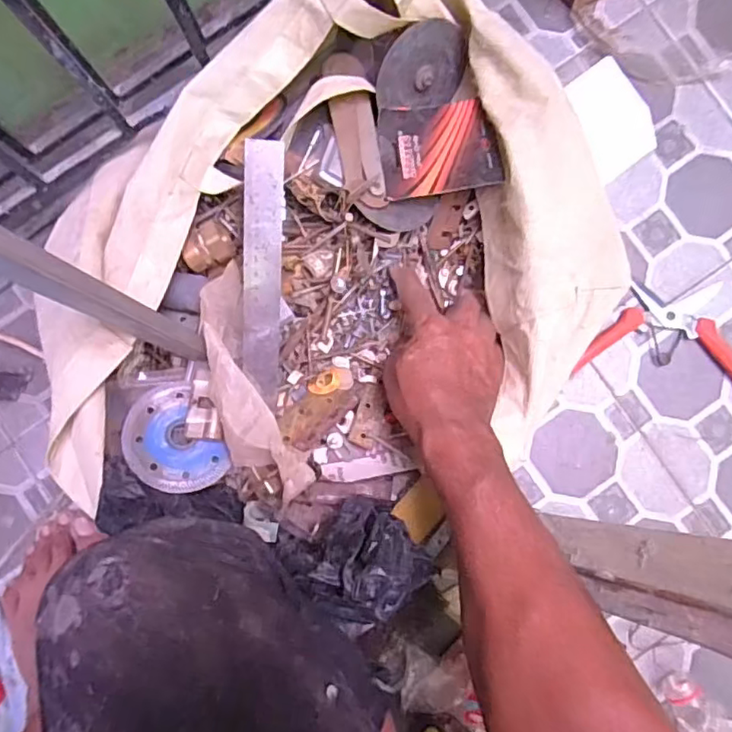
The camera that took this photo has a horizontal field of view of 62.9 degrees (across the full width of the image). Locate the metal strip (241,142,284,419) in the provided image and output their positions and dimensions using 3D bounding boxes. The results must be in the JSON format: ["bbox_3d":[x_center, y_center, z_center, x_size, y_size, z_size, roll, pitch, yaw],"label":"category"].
[{"bbox_3d":[-0.082,-0.069,0.475,0.029,0.004,0.204,2,108,-10],"label":"metal strip"}]

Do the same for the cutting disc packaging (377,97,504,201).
[{"bbox_3d":[0.061,-0.187,0.510,0.097,0.010,0.085,-5,76,4],"label":"cutting disc packaging"}]

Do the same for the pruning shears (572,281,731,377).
[{"bbox_3d":[0.289,-0.026,0.565,0.170,0.018,0.105,4,87,1],"label":"pruning shears"}]

